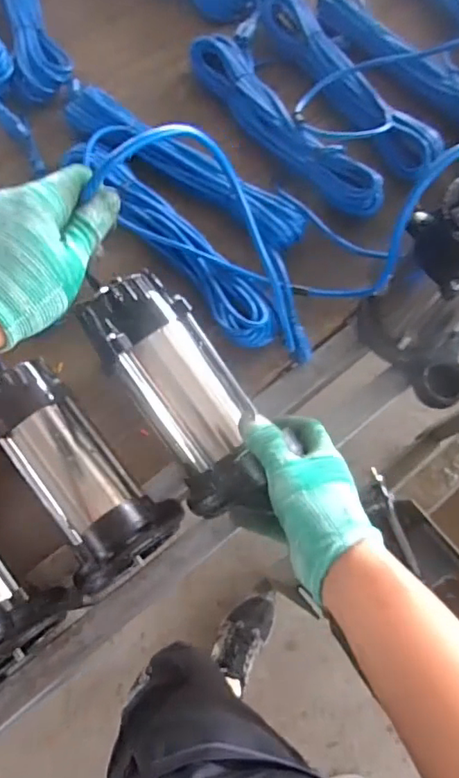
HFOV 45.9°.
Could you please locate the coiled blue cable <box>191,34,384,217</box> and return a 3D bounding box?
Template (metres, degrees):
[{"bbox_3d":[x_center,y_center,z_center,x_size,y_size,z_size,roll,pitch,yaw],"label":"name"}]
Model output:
[{"bbox_3d":[0.070,-0.347,0.713,0.075,0.040,0.334,-37,77,-13],"label":"coiled blue cable"}]

